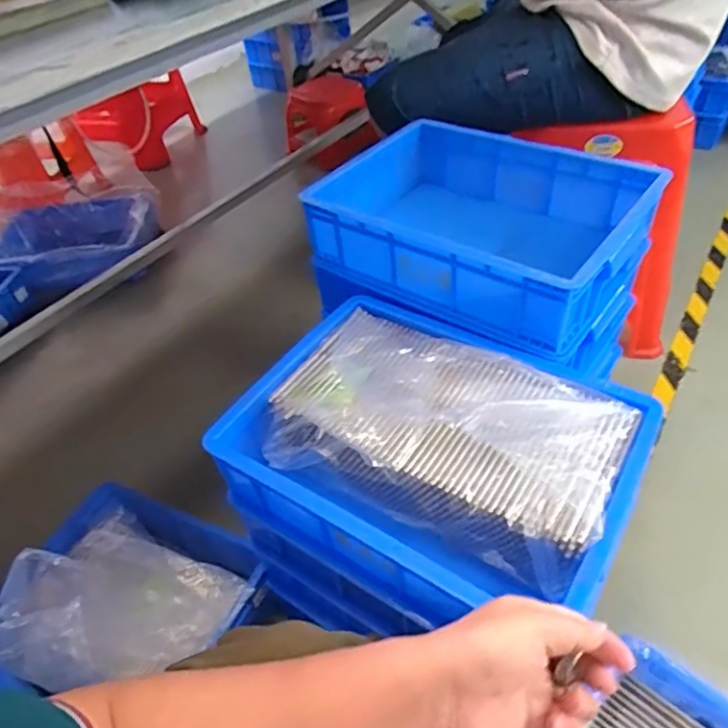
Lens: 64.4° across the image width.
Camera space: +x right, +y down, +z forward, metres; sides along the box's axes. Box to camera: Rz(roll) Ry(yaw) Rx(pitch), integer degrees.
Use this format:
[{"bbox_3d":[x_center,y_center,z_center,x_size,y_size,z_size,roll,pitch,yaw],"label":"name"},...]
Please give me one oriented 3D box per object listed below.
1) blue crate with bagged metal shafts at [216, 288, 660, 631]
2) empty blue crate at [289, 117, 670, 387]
[{"bbox_3d":[0.081,0.093,0.662,0.405,0.130,0.299,20,50,25],"label":"blue crate with bagged metal shafts"},{"bbox_3d":[0.159,-0.182,0.839,0.423,0.151,0.319,24,52,28],"label":"empty blue crate"}]

